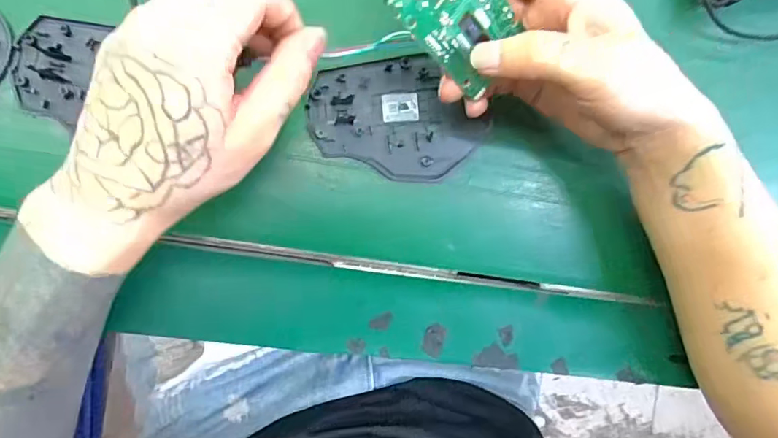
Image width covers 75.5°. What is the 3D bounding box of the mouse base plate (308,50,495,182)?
[{"bbox_3d":[0.007,-0.058,0.299,0.102,0.007,0.072,-11,92,-10],"label":"mouse base plate"}]

